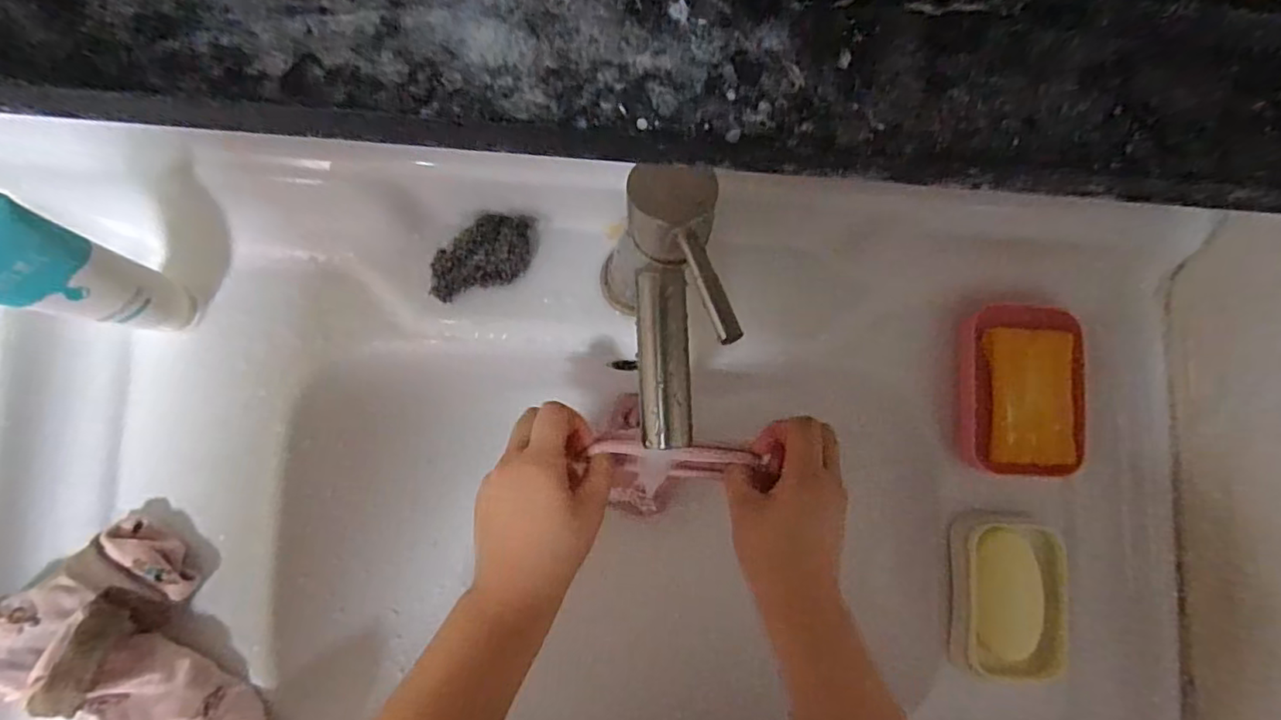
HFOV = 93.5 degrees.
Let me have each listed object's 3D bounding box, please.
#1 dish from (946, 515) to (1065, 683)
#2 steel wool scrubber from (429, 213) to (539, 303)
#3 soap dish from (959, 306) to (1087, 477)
[{"bbox_3d":[0.282,0.178,0.455,0.079,0.022,0.118,4,84,-6],"label":"dish"},{"bbox_3d":[-0.110,-0.074,0.424,0.083,0.026,0.044,-29,88,-8],"label":"steel wool scrubber"},{"bbox_3d":[0.292,0.024,0.463,0.095,0.022,0.127,-2,85,-6],"label":"soap dish"}]

